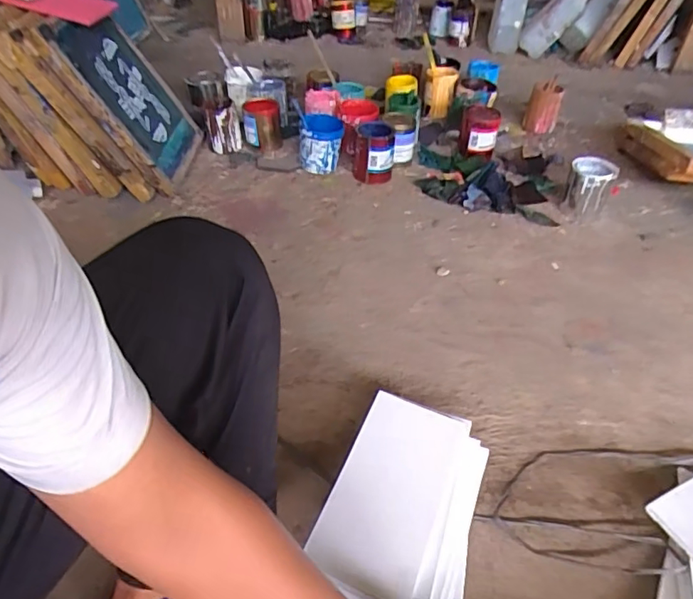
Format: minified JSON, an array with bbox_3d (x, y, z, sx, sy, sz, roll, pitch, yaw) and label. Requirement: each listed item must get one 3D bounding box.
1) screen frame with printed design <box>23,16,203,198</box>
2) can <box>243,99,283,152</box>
[{"bbox_3d":[-0.545,-0.536,1.371,0.051,0.444,0.371,-19,38,23],"label":"screen frame with printed design"},{"bbox_3d":[-0.251,-0.511,1.574,0.109,0.138,0.097,-2,42,-2],"label":"can"}]

